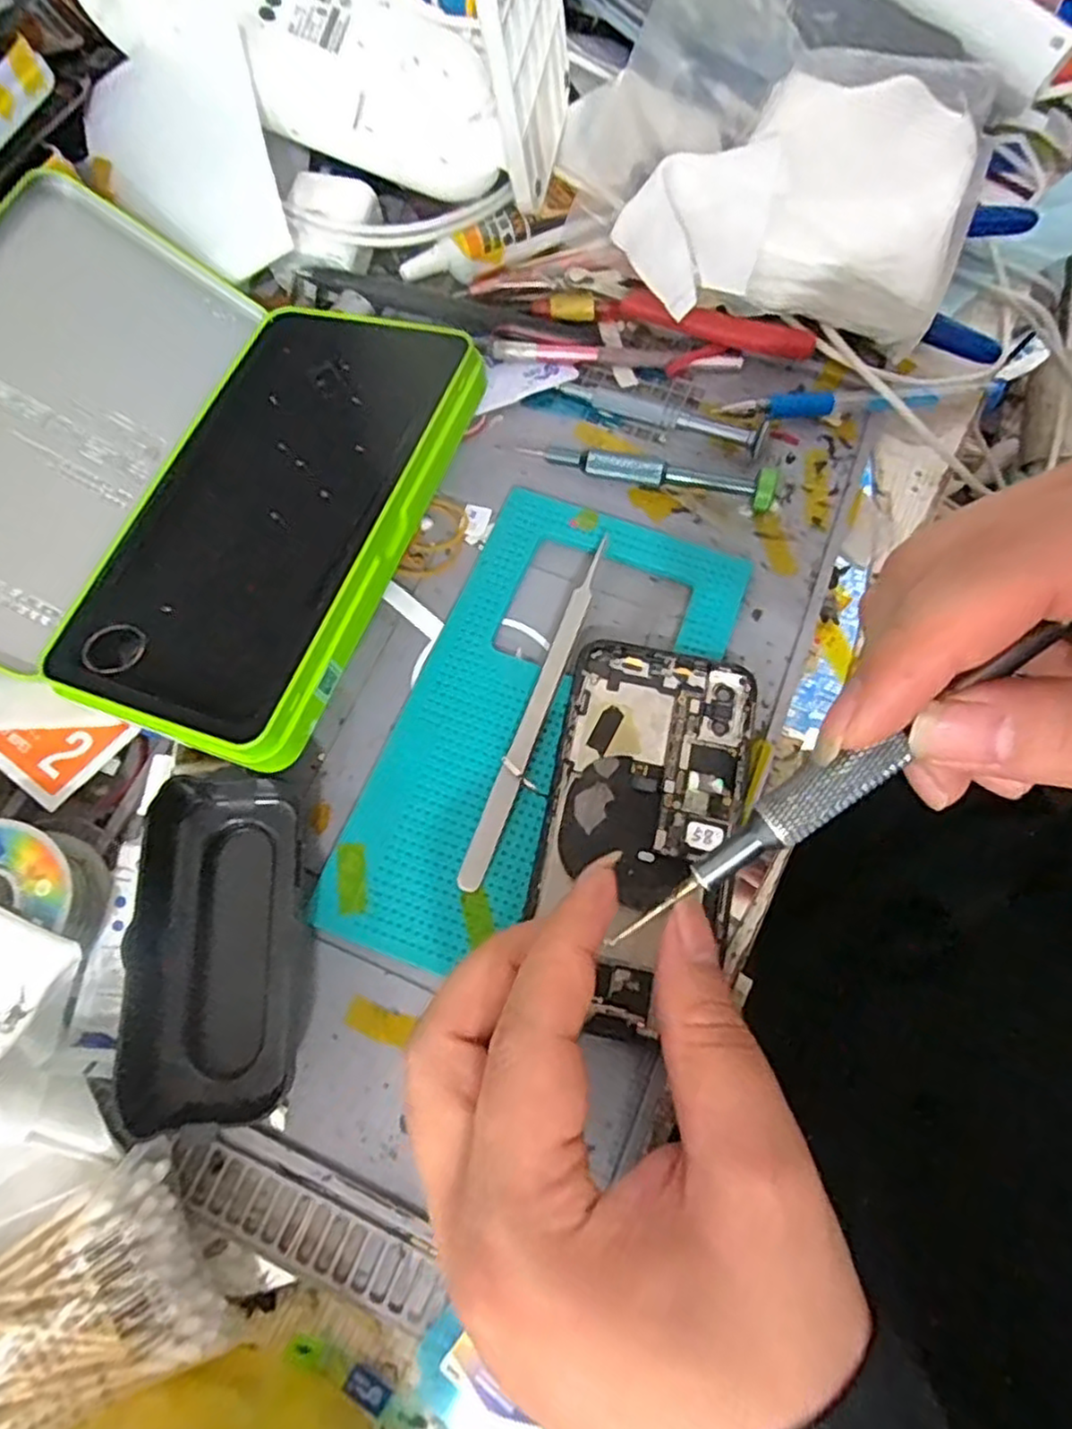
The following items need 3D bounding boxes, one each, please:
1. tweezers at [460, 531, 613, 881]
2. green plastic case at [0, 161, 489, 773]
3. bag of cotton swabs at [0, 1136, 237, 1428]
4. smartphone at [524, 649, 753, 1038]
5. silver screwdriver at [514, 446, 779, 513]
[{"bbox_3d":[0.001,-0.004,0.279,0.009,0.009,0.147,19,72,7],"label":"tweezers"},{"bbox_3d":[-0.145,-0.098,0.278,0.205,0.053,0.191,20,72,7],"label":"green plastic case"},{"bbox_3d":[-0.143,0.176,0.207,0.081,0.028,0.061,-28,73,-9],"label":"bag of cotton swabs"},{"bbox_3d":[0.039,0.040,0.262,0.069,0.006,0.138,11,71,4],"label":"smartphone"},{"bbox_3d":[0.048,-0.109,0.313,0.111,0.015,0.013,14,72,5],"label":"silver screwdriver"}]

